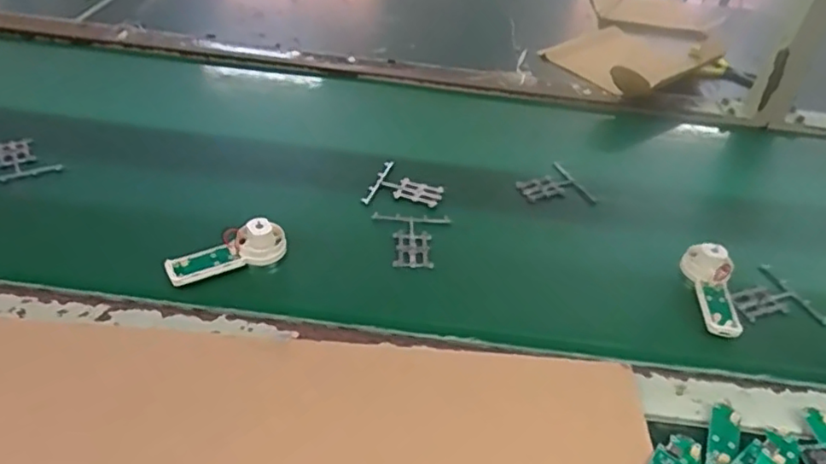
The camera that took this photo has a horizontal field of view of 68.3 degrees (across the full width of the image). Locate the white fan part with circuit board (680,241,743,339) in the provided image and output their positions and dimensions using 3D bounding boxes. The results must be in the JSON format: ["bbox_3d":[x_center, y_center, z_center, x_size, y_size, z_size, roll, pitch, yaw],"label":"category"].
[{"bbox_3d":[0.250,0.045,0.502,0.030,0.031,0.087,5,42,-2],"label":"white fan part with circuit board"}]

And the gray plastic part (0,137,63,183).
[{"bbox_3d":[-0.359,-0.066,0.555,0.067,0.012,0.050,-15,53,-21],"label":"gray plastic part"}]

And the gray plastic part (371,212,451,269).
[{"bbox_3d":[-0.001,0.006,0.537,0.067,0.004,0.064,4,42,-4],"label":"gray plastic part"}]

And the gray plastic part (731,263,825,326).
[{"bbox_3d":[0.302,0.055,0.520,0.068,0.005,0.074,-7,44,-15],"label":"gray plastic part"}]

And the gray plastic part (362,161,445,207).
[{"bbox_3d":[-0.005,-0.043,0.591,0.068,0.007,0.068,18,43,12],"label":"gray plastic part"}]

